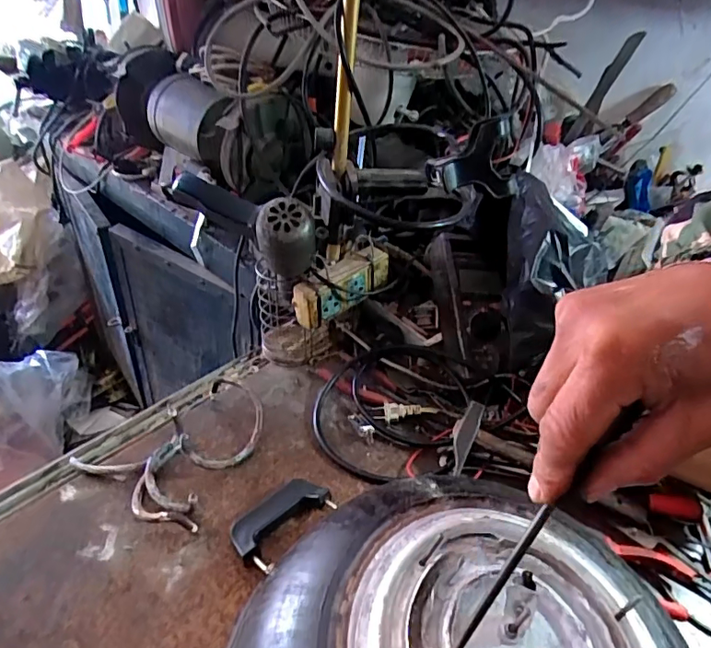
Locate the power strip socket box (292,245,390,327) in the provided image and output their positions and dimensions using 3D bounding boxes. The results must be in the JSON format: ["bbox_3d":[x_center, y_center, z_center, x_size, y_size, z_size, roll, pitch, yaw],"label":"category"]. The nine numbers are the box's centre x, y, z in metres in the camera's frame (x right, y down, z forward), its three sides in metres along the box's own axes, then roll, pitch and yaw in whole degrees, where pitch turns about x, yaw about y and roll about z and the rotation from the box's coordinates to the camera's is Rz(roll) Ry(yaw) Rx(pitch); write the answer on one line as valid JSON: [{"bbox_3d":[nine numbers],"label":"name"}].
[{"bbox_3d":[-0.016,-0.047,0.637,0.044,0.065,0.132,34,47,29],"label":"power strip socket box"}]

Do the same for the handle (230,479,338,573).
[{"bbox_3d":[-0.071,0.193,0.509,0.062,0.022,0.104,30,45,25],"label":"handle"}]

